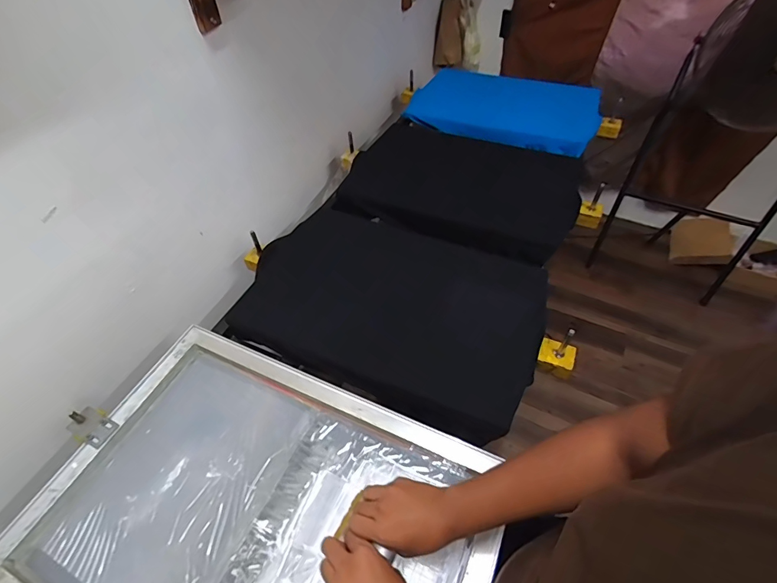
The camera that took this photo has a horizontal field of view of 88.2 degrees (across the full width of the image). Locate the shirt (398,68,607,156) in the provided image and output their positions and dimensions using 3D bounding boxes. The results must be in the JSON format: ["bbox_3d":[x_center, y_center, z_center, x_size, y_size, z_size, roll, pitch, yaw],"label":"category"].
[{"bbox_3d":[0.384,-0.634,1.382,0.617,0.061,0.419,19,51,15],"label":"shirt"}]

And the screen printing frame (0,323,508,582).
[{"bbox_3d":[-0.192,0.341,0.599,0.649,0.047,0.463,18,53,18],"label":"screen printing frame"}]

